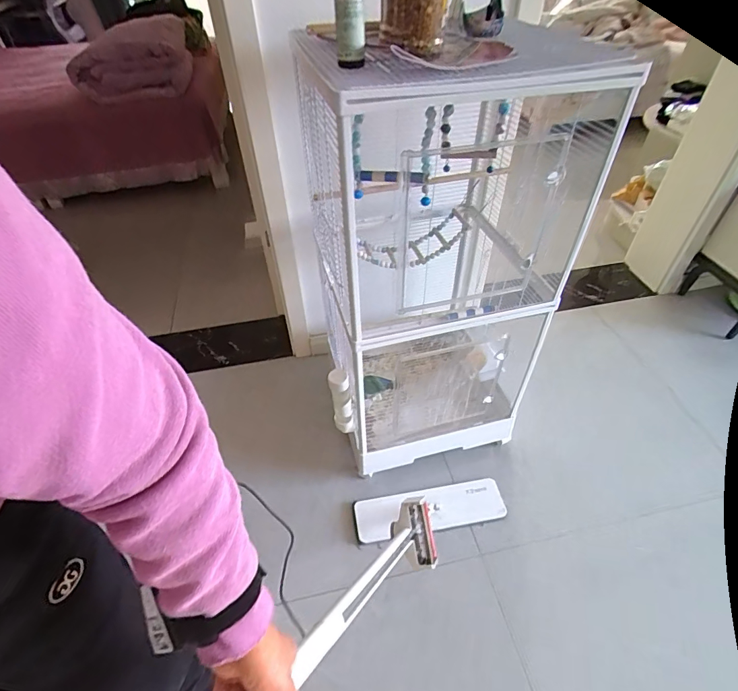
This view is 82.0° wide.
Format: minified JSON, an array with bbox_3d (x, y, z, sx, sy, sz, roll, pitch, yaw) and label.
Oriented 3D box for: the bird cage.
[{"bbox_3d":[0.118,-0.183,1.017,0.507,0.919,0.481,-12,46,-10],"label":"bird cage"}]

